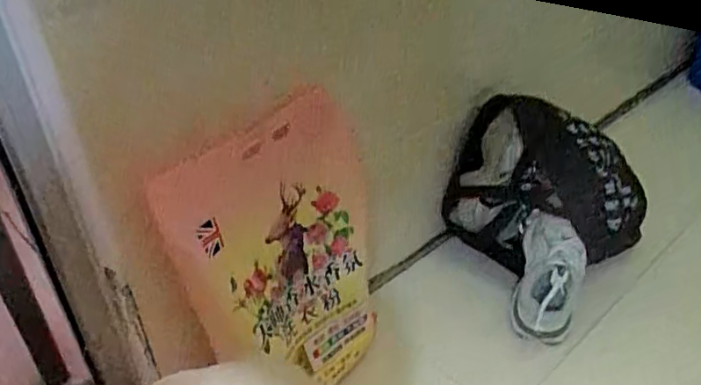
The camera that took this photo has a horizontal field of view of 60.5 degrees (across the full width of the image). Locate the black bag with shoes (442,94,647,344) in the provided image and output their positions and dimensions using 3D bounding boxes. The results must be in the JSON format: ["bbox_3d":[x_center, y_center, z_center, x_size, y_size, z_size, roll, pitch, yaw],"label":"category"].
[{"bbox_3d":[0.308,0.023,1.028,0.302,0.278,0.332,29,46,36],"label":"black bag with shoes"}]

